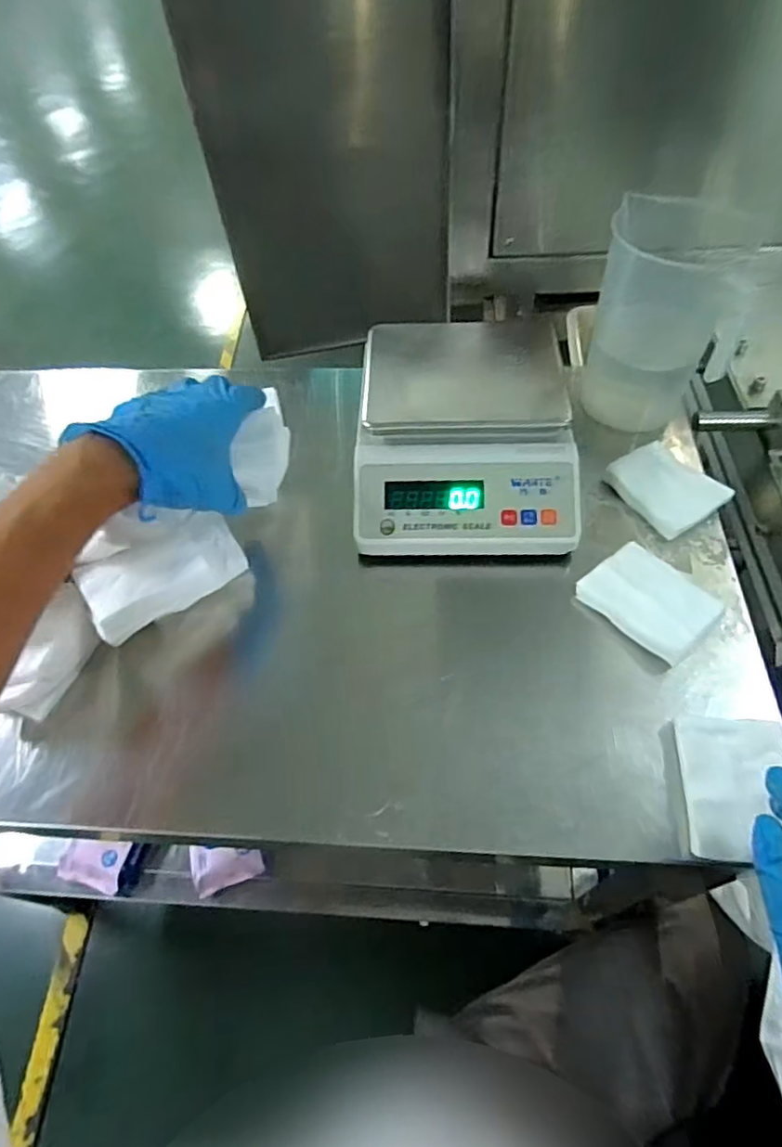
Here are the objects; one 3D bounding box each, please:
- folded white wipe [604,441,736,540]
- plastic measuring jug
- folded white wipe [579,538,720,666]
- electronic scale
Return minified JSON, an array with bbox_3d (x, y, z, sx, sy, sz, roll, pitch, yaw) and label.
[{"bbox_3d":[0.242,-0.076,0.544,0.067,0.022,0.087,-32,58,-17],"label":"folded white wipe"},{"bbox_3d":[0.255,-0.245,0.568,0.119,0.174,0.130,17,58,16],"label":"plastic measuring jug"},{"bbox_3d":[0.206,0.023,0.491,0.071,0.017,0.093,-37,60,-19],"label":"folded white wipe"},{"bbox_3d":[0.065,-0.123,0.555,0.182,0.096,0.220,-1,55,5],"label":"electronic scale"}]

